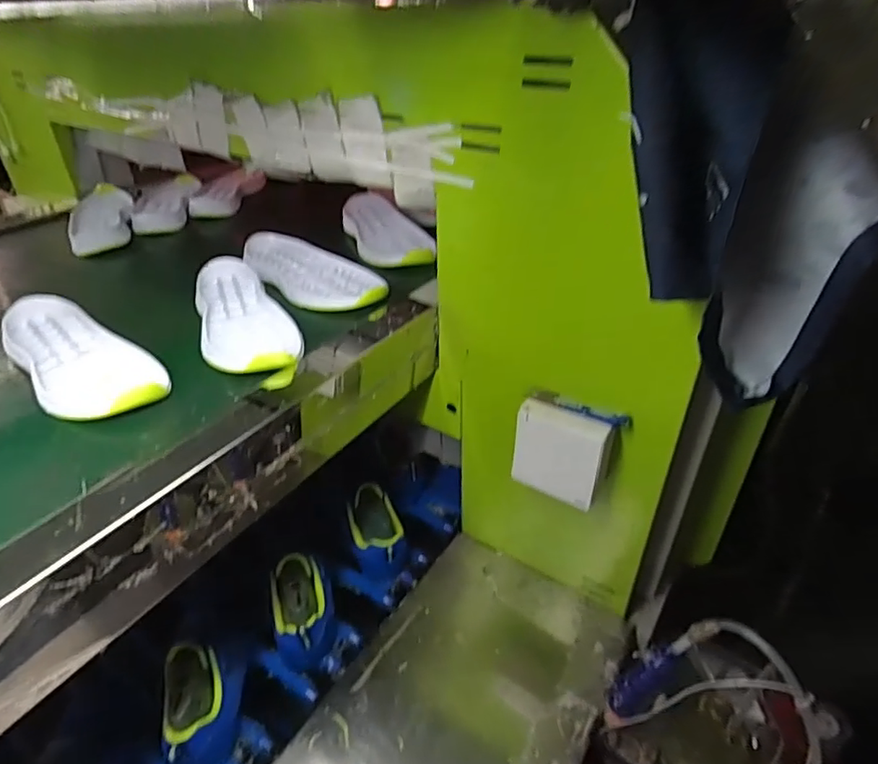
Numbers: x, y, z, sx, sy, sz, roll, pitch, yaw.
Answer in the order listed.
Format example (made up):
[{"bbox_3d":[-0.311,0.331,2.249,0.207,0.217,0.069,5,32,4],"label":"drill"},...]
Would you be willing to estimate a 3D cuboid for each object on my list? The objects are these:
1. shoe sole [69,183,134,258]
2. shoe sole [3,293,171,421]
[{"bbox_3d":[-0.493,-0.242,0.820,0.073,0.037,0.217,-14,38,-17],"label":"shoe sole"},{"bbox_3d":[-0.327,-0.024,0.497,0.230,0.028,0.082,25,44,32],"label":"shoe sole"}]

